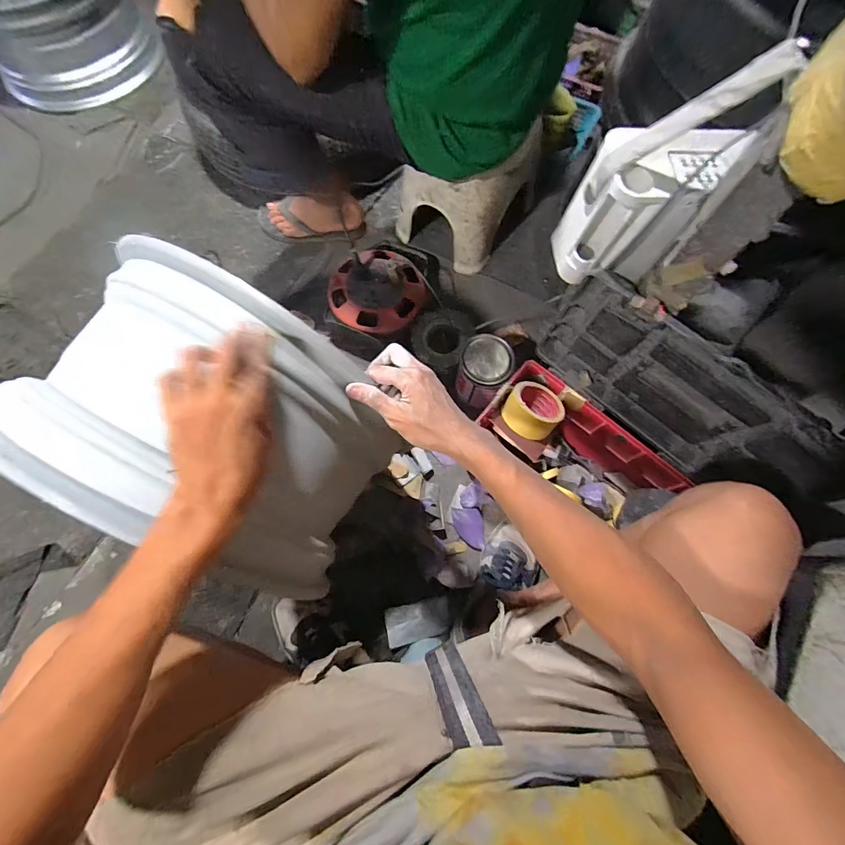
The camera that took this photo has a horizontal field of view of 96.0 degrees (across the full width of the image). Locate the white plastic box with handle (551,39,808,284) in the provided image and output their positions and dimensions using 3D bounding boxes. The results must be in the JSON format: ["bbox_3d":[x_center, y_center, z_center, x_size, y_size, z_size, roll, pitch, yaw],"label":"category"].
[{"bbox_3d":[0.249,-0.260,0.436,0.134,0.232,0.082,16,73,4],"label":"white plastic box with handle"}]

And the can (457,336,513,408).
[{"bbox_3d":[0.116,-0.094,0.728,0.097,0.106,0.106,15,73,4],"label":"can"}]

